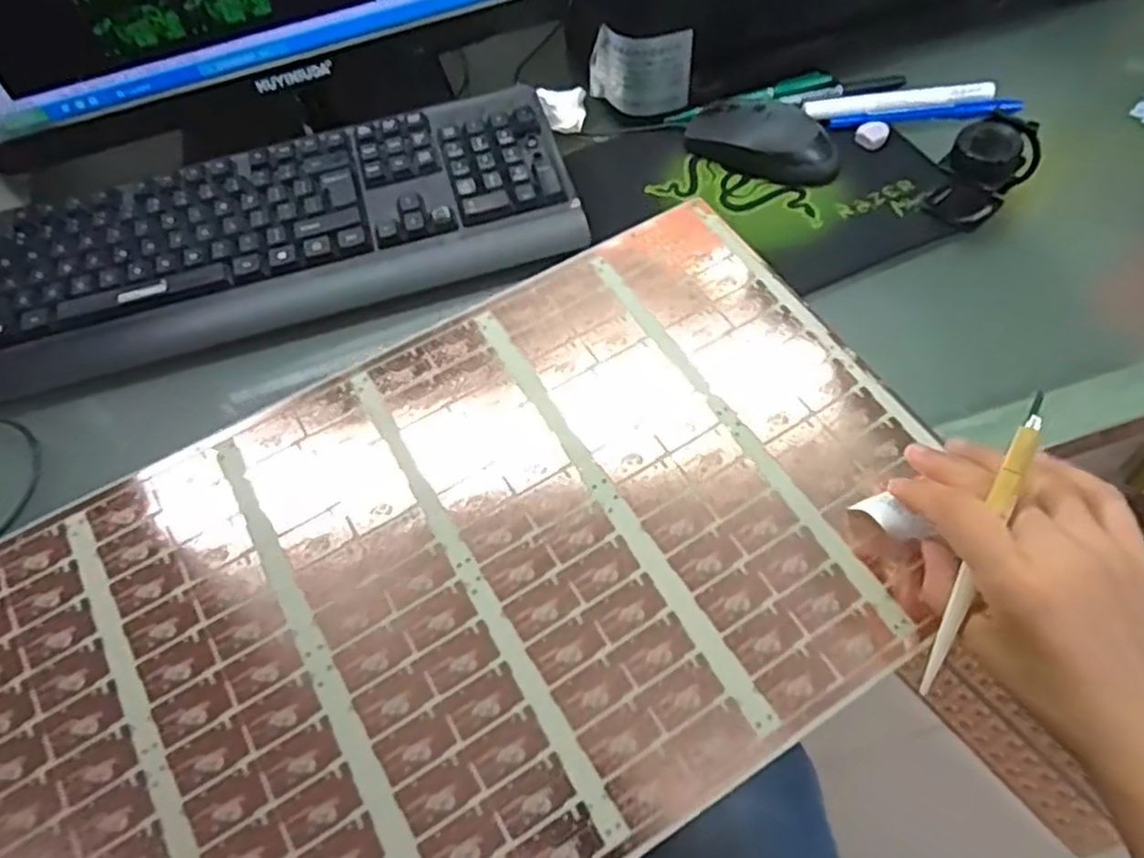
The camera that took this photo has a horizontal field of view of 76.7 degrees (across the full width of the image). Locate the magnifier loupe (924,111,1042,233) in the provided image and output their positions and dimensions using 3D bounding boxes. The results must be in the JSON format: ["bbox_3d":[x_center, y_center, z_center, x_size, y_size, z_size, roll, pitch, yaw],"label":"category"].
[{"bbox_3d":[0.276,-0.175,0.484,0.056,0.061,0.045,-34,67,-14],"label":"magnifier loupe"}]

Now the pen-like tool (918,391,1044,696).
[{"bbox_3d":[0.182,0.055,0.324,0.007,0.007,0.147,17,108,13],"label":"pen-like tool"}]

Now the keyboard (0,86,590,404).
[{"bbox_3d":[-0.215,-0.139,0.509,0.422,0.024,0.154,-17,57,-4],"label":"keyboard"}]

